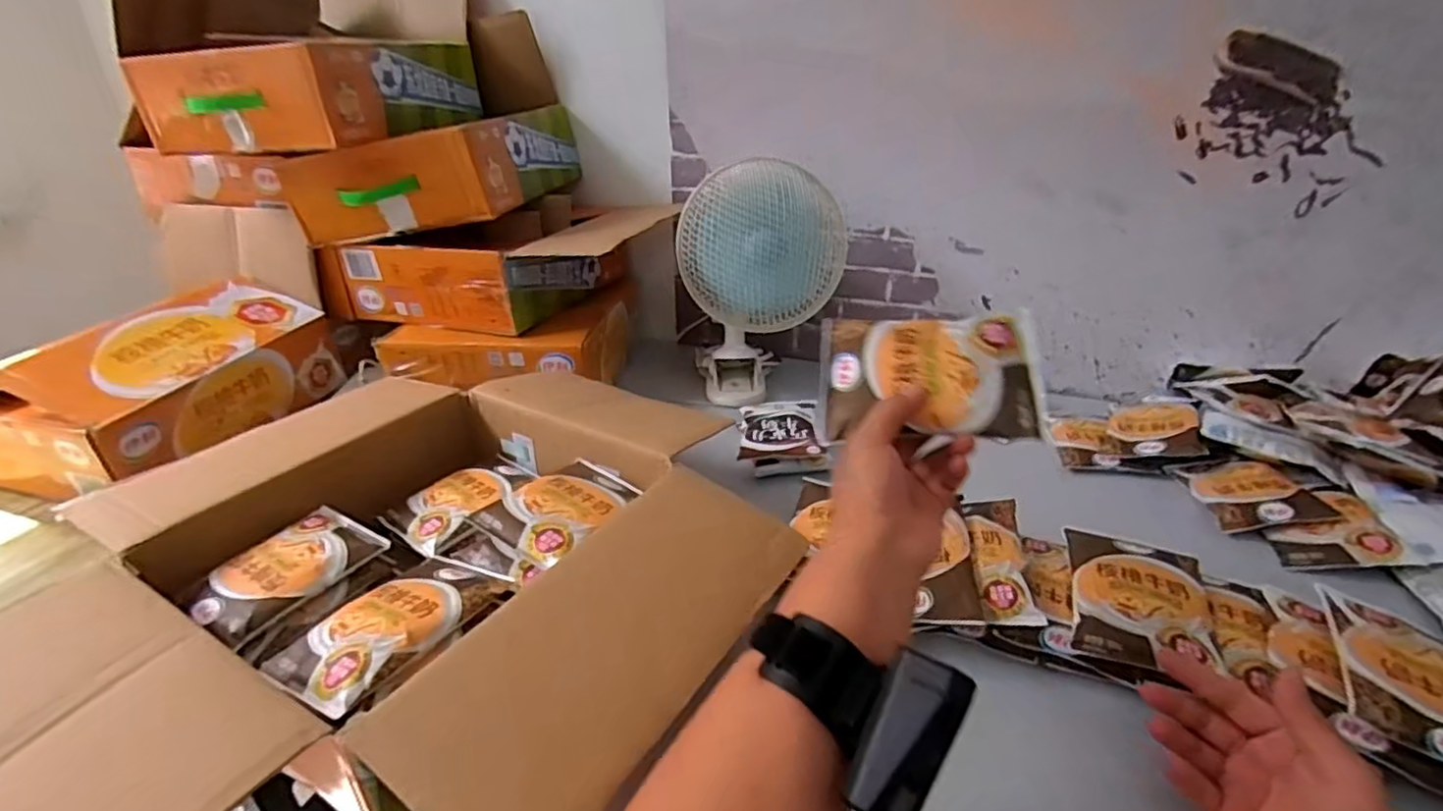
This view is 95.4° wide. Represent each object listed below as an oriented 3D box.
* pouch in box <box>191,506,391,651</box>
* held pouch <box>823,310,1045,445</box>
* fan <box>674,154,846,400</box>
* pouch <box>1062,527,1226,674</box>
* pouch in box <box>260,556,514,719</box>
[{"bbox_3d":[-0.347,0.128,0.522,0.089,0.021,0.124,16,32,28],"label":"pouch in box"},{"bbox_3d":[0.132,-0.023,0.424,0.132,0.016,0.095,-3,57,16],"label":"held pouch"},{"bbox_3d":[0.050,-0.173,0.914,0.217,0.297,0.143,-3,28,-6],"label":"fan"},{"bbox_3d":[0.325,0.146,0.508,0.094,0.022,0.125,10,30,18],"label":"pouch"},{"bbox_3d":[-0.222,0.144,0.445,0.092,0.026,0.132,15,32,26],"label":"pouch in box"}]

